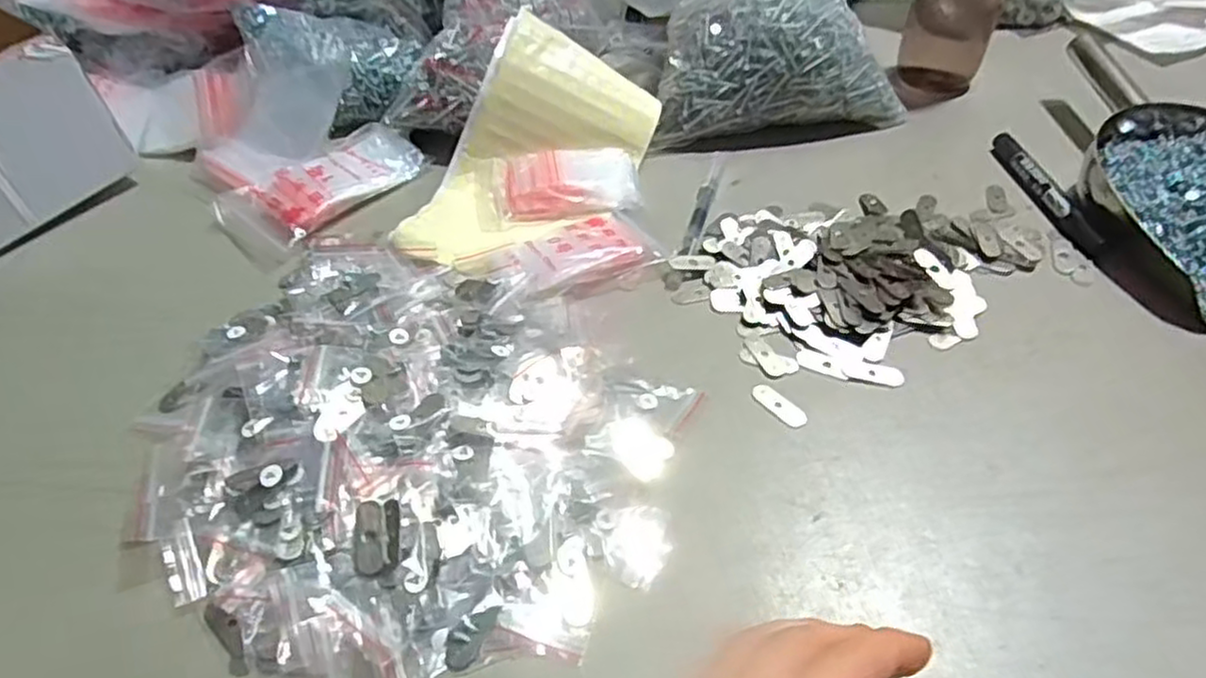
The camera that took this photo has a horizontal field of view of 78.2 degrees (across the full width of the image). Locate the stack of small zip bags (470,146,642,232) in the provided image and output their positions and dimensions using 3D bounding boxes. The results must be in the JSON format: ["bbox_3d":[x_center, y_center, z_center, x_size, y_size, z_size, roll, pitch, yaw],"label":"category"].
[{"bbox_3d":[-0.034,-0.113,0.523,0.117,0.017,0.061,-4,48,-3],"label":"stack of small zip bags"}]

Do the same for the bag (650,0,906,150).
[{"bbox_3d":[0.132,-0.232,0.583,0.192,0.091,0.116,-7,48,-6],"label":"bag"}]

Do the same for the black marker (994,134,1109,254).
[{"bbox_3d":[0.311,-0.106,0.525,0.013,0.012,0.136,-5,48,-4],"label":"black marker"}]

